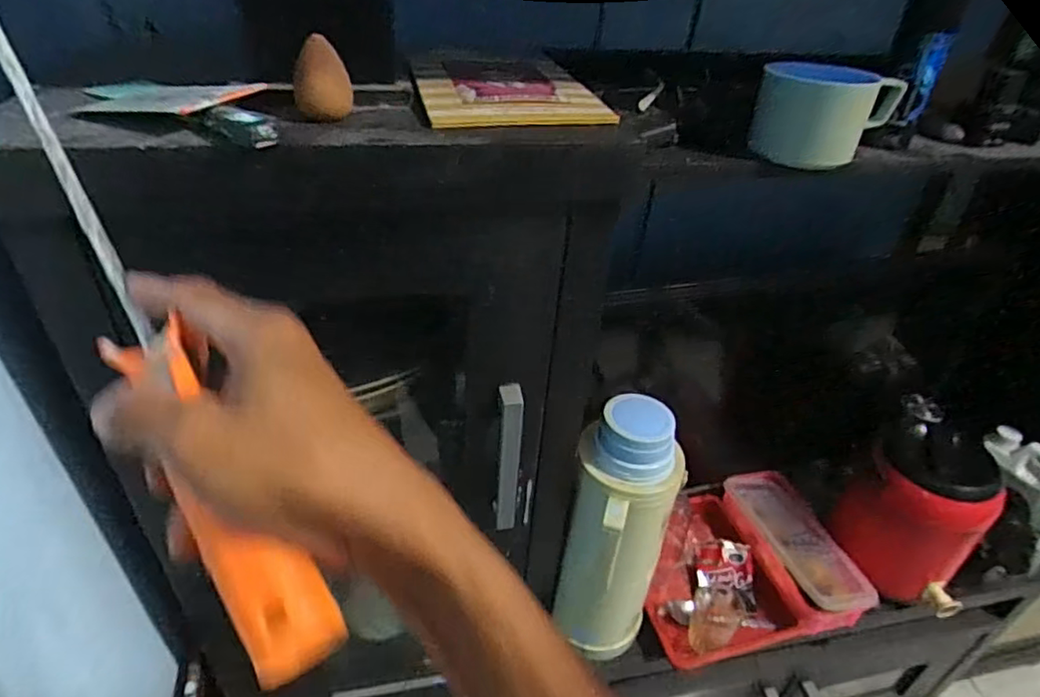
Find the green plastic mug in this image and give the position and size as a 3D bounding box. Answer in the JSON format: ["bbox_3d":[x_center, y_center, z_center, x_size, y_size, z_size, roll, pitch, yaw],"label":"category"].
[{"bbox_3d":[0.284,-0.221,0.569,0.099,0.078,0.097,-28,47,-36],"label":"green plastic mug"}]

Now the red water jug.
[{"bbox_3d":[0.635,0.251,0.972,0.177,0.289,0.214,32,45,33],"label":"red water jug"}]

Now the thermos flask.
[{"bbox_3d":[0.115,0.246,0.745,0.117,0.382,0.128,15,37,14],"label":"thermos flask"}]

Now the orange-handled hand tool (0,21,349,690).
[{"bbox_3d":[-0.197,-0.071,0.273,0.030,0.021,0.464,-23,62,-32],"label":"orange-handled hand tool"}]

